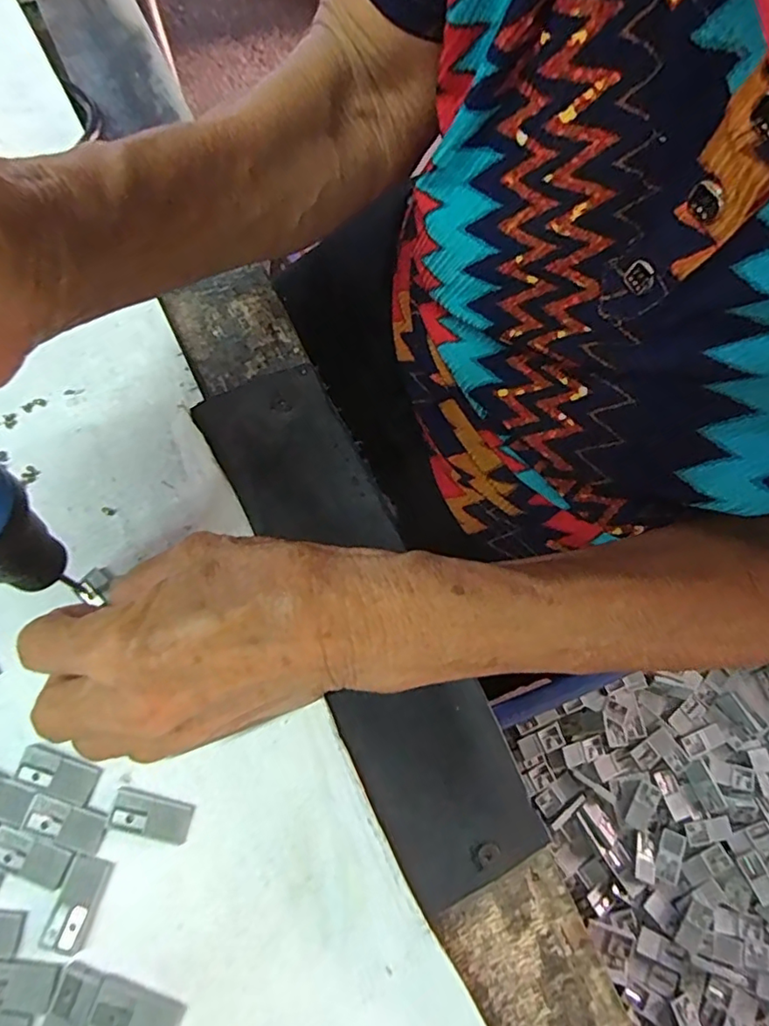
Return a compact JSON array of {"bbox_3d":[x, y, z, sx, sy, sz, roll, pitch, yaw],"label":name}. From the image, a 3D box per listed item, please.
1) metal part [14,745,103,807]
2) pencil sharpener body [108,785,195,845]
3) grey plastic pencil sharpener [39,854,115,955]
[{"bbox_3d":[-0.119,0.094,0.205,0.029,0.004,0.013,20,73,5],"label":"metal part"},{"bbox_3d":[-0.084,0.108,0.203,0.028,0.004,0.013,14,73,3],"label":"pencil sharpener body"},{"bbox_3d":[-0.106,0.134,0.194,0.014,0.004,0.029,16,73,3],"label":"grey plastic pencil sharpener"}]

